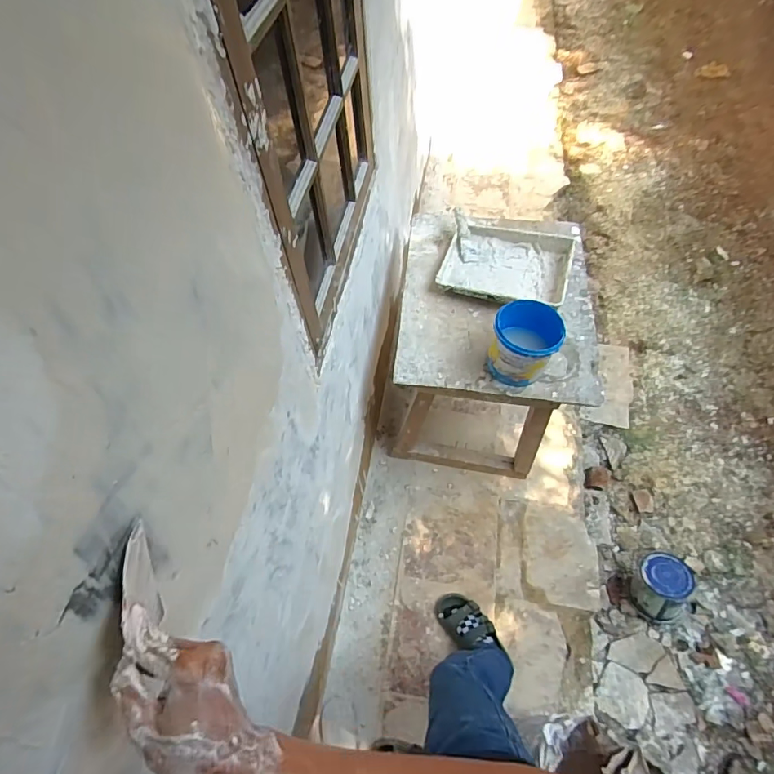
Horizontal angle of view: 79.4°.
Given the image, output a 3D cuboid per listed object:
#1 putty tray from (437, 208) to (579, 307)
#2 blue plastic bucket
[{"bbox_3d":[0.351,-0.358,1.388,0.362,0.061,0.302,15,60,13],"label":"putty tray"},{"bbox_3d":[0.341,-0.099,1.166,0.158,0.155,0.163,-2,58,3],"label":"blue plastic bucket"}]

